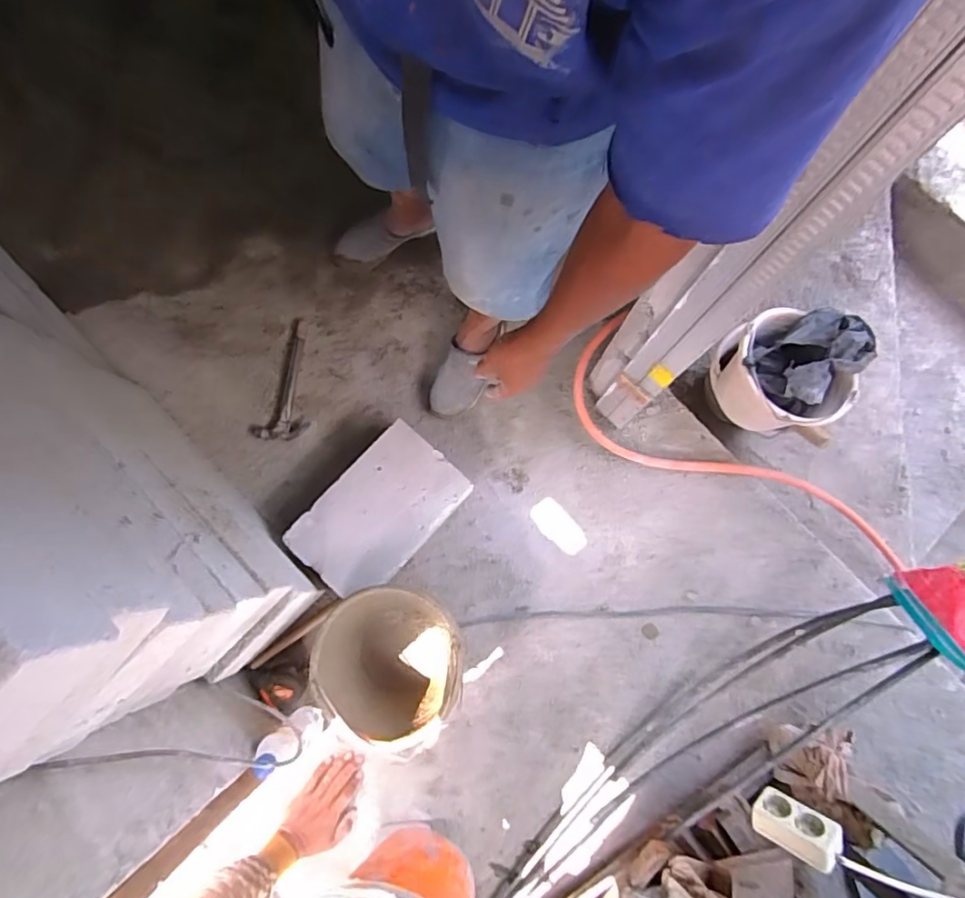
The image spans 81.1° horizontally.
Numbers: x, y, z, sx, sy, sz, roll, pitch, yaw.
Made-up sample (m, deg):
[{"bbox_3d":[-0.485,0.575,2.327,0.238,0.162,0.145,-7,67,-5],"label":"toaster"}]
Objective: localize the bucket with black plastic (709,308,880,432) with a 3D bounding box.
[{"bbox_3d":[0.613,-0.149,1.137,0.232,0.208,0.222,0,78,-1],"label":"bucket with black plastic"}]

